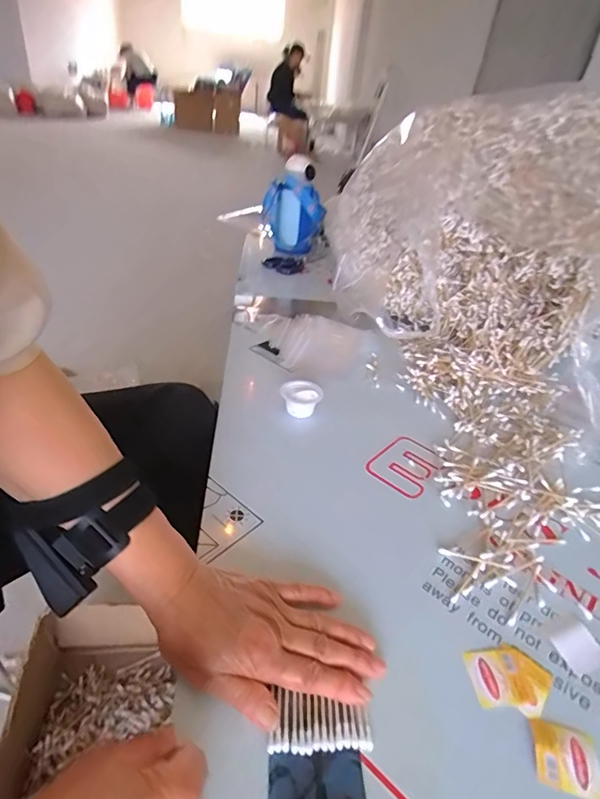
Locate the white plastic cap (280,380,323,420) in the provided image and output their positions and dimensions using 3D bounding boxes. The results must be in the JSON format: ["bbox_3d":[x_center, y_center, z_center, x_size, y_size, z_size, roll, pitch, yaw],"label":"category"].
[{"bbox_3d":[0.001,0.001,0.612,0.053,0.034,0.053,4,35,-3],"label":"white plastic cap"}]

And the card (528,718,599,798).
[{"bbox_3d":[0.180,0.241,0.310,0.044,0.006,0.041,13,36,9],"label":"card"}]

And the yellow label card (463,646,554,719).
[{"bbox_3d":[0.161,0.213,0.350,0.061,0.004,0.048,2,36,-6],"label":"yellow label card"}]

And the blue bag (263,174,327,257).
[{"bbox_3d":[-0.013,-0.452,1.134,0.122,0.163,0.108,28,39,27],"label":"blue bag"}]

